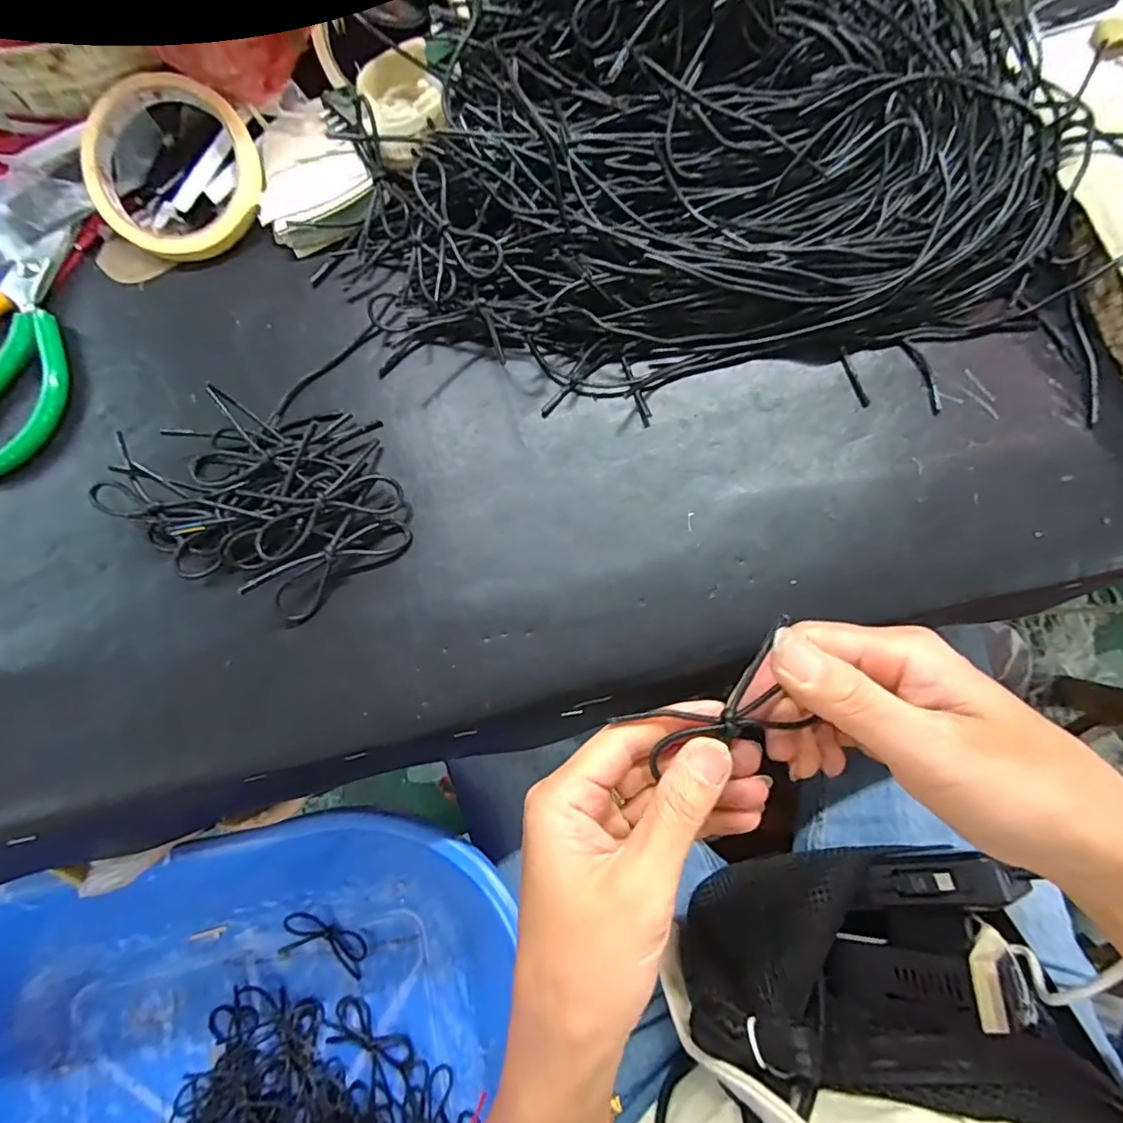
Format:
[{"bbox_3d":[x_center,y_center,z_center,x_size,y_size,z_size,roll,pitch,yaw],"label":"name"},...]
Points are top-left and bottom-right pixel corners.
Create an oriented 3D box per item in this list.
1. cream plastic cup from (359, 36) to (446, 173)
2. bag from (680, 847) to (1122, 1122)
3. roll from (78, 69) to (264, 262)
[{"bbox_3d":[-0.087,-0.253,0.309,0.042,0.027,0.050,-18,78,-3],"label":"cream plastic cup"},{"bbox_3d":[0.156,0.214,0.284,0.173,0.085,0.110,-10,77,-1],"label":"bag"},{"bbox_3d":[-0.221,-0.223,0.317,0.093,0.013,0.093,-1,99,-6],"label":"roll"}]

